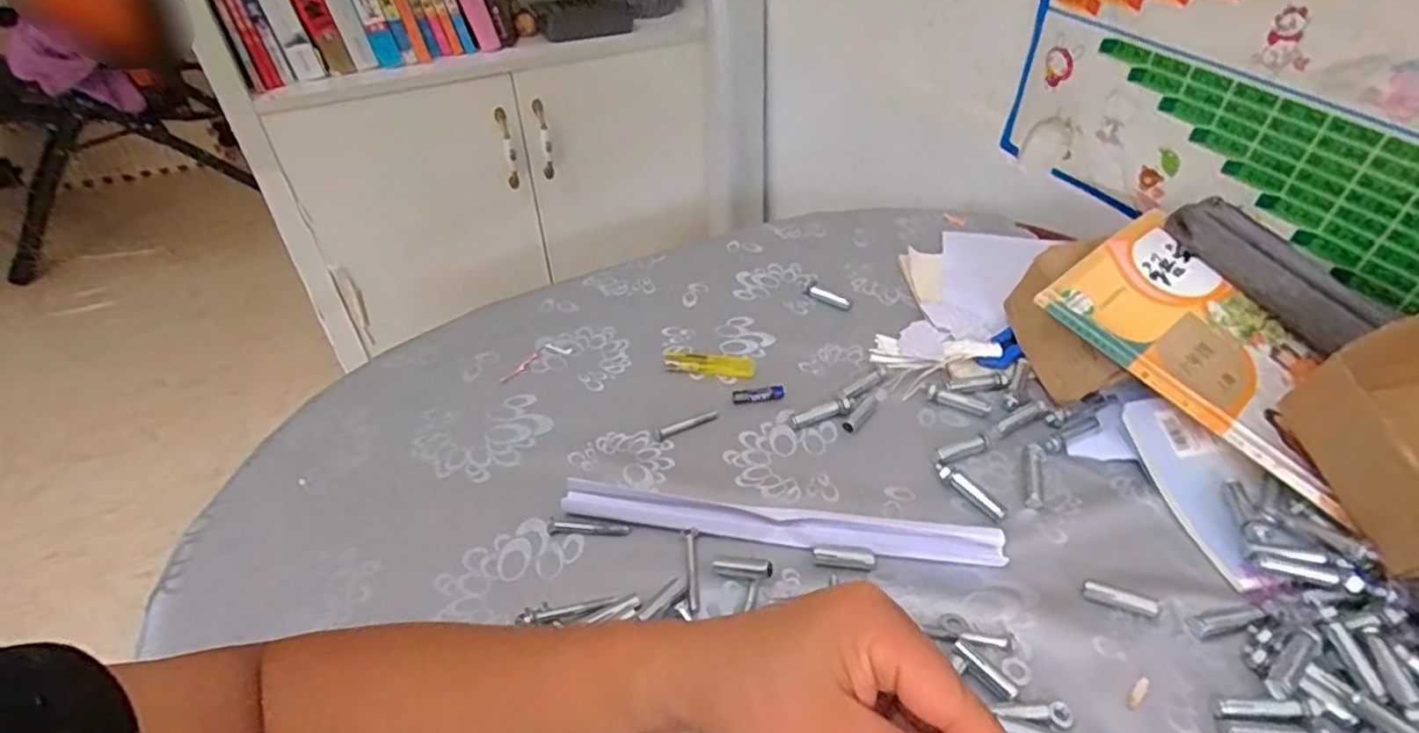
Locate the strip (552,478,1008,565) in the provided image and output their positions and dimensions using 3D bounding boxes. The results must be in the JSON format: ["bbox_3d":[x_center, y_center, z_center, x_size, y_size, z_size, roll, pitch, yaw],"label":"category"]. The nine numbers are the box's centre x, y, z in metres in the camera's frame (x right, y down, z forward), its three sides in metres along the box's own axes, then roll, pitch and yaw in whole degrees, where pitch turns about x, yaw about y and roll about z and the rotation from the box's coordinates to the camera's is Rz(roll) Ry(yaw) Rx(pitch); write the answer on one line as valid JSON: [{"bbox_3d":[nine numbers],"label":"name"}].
[{"bbox_3d":[0.046,0.107,0.462,0.291,0.013,0.029,5,42,7],"label":"strip"}]

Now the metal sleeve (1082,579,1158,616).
[{"bbox_3d":[0.254,0.144,0.422,0.041,0.011,0.008,20,45,22],"label":"metal sleeve"}]

